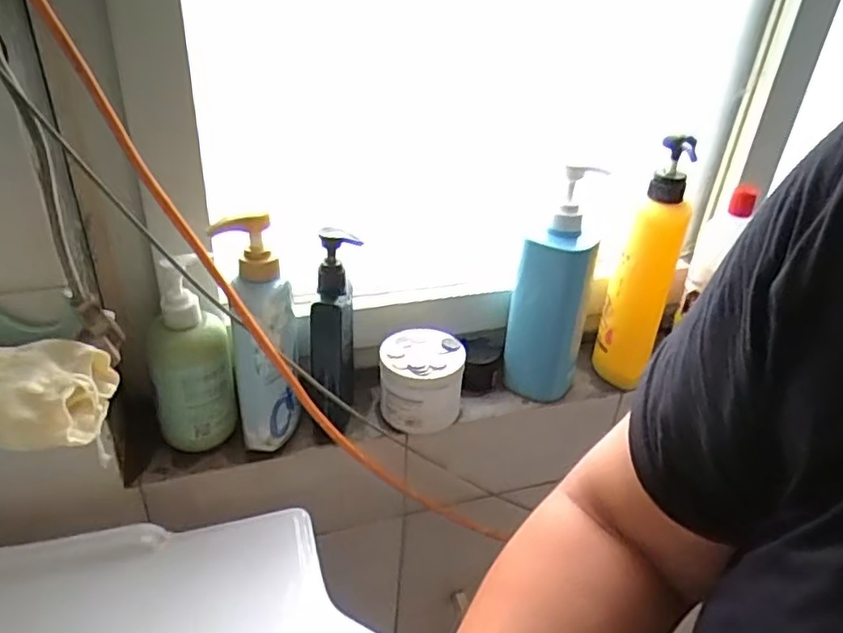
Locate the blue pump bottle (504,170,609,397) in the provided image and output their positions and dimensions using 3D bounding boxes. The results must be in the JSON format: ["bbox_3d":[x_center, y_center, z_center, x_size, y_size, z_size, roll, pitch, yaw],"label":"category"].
[{"bbox_3d":[0.131,-0.028,0.654,0.076,0.249,0.056,11,31,11],"label":"blue pump bottle"}]

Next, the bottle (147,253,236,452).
[{"bbox_3d":[-0.203,0.038,0.566,0.066,0.175,0.056,-10,34,-23],"label":"bottle"}]

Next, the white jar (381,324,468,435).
[{"bbox_3d":[0.001,0.065,0.651,0.080,0.076,0.081,3,31,-2],"label":"white jar"}]

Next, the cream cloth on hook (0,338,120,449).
[{"bbox_3d":[-0.265,0.045,0.409,0.126,0.034,0.068,6,31,3],"label":"cream cloth on hook"}]

